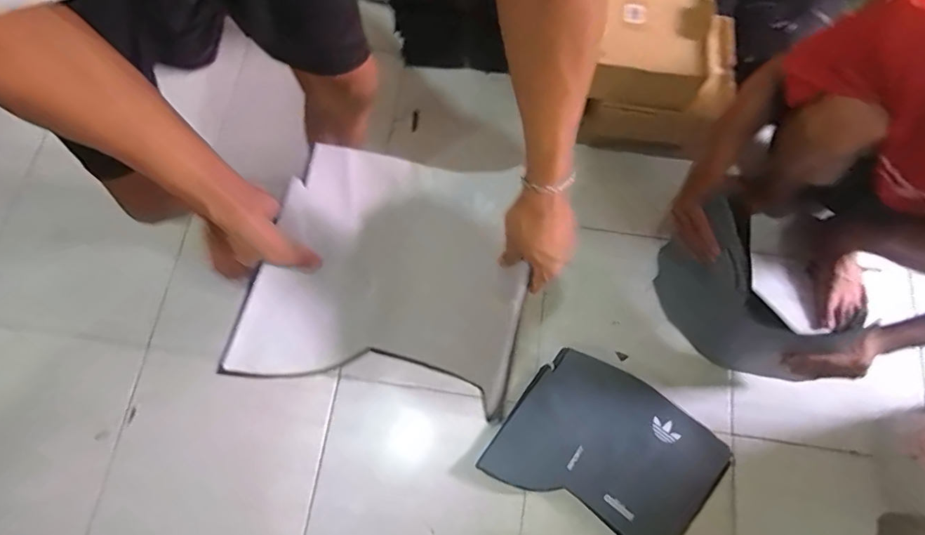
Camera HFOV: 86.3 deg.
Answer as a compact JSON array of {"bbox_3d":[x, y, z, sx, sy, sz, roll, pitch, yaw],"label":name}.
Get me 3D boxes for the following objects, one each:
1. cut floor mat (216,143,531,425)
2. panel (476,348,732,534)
[{"bbox_3d":[-0.079,0.018,0.608,0.314,0.105,0.284,15,71,5],"label":"cut floor mat"},{"bbox_3d":[0.277,0.356,0.951,0.372,0.044,0.297,33,73,11],"label":"panel"}]

